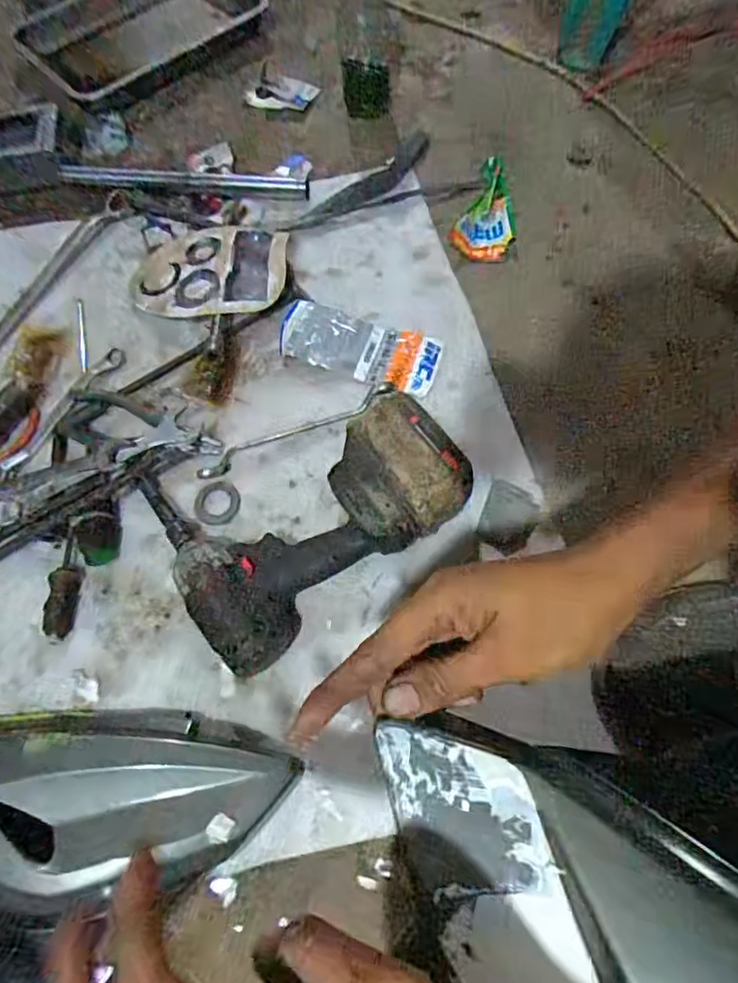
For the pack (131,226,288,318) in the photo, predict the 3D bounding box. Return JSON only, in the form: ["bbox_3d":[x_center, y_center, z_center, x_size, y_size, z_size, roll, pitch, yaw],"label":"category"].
[{"bbox_3d":[-0.191,-0.262,0.658,0.187,0.016,0.140,-1,63,11],"label":"pack"}]

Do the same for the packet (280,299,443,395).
[{"bbox_3d":[-0.010,-0.161,0.618,0.173,0.012,0.078,17,66,10],"label":"packet"}]

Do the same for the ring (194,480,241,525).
[{"bbox_3d":[-0.151,0.011,0.559,0.044,0.006,0.046,-1,64,2],"label":"ring"}]

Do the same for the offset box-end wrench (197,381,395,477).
[{"bbox_3d":[-0.072,-0.063,0.564,0.210,0.017,0.029,-24,67,-7],"label":"offset box-end wrench"}]

